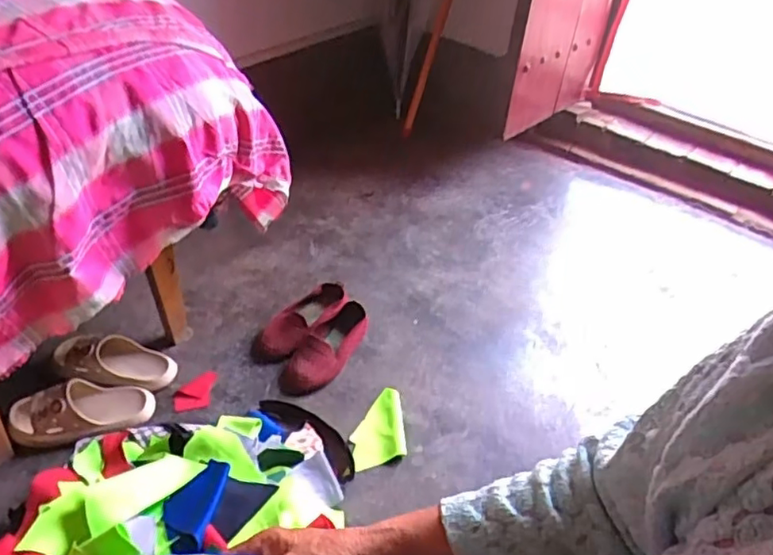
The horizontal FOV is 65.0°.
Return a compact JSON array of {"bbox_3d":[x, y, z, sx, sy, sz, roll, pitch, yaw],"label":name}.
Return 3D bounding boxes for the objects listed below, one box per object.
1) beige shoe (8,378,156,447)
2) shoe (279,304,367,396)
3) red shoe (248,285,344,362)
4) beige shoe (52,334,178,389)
[{"bbox_3d":[-0.513,0.214,1.016,0.222,0.067,0.106,-9,43,-17],"label":"beige shoe"},{"bbox_3d":[-0.112,0.133,1.165,0.090,0.054,0.231,28,45,23],"label":"shoe"},{"bbox_3d":[-0.170,0.086,1.211,0.094,0.058,0.230,31,47,26],"label":"red shoe"},{"bbox_3d":[-0.493,0.155,1.106,0.213,0.066,0.098,14,40,-10],"label":"beige shoe"}]

